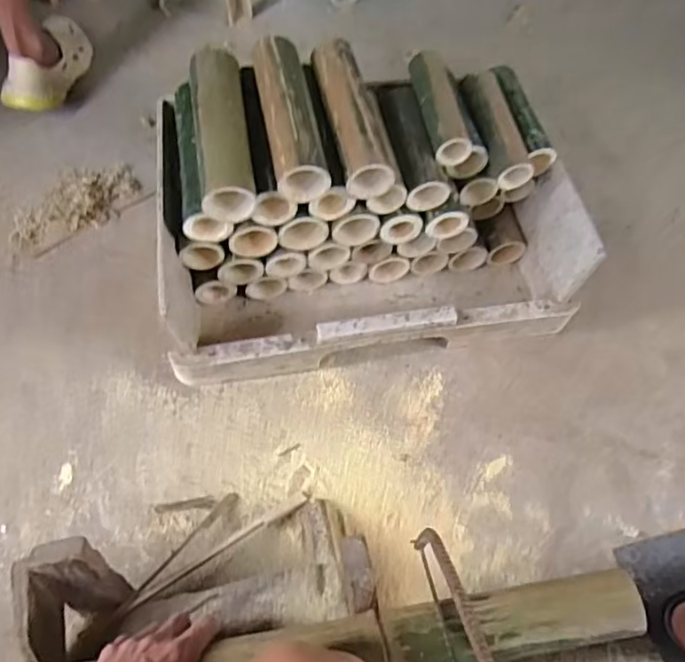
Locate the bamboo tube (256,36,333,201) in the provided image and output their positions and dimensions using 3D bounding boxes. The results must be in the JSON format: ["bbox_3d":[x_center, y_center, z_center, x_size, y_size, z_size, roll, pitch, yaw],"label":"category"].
[{"bbox_3d":[-0.069,-0.279,0.807,0.067,0.076,0.233,-8,61,-8],"label":"bamboo tube"}]

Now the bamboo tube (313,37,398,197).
[{"bbox_3d":[0.011,-0.286,0.819,0.064,0.073,0.230,-10,56,-10],"label":"bamboo tube"}]

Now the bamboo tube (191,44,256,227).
[{"bbox_3d":[-0.156,-0.256,0.796,0.067,0.081,0.235,-7,61,-8],"label":"bamboo tube"}]

